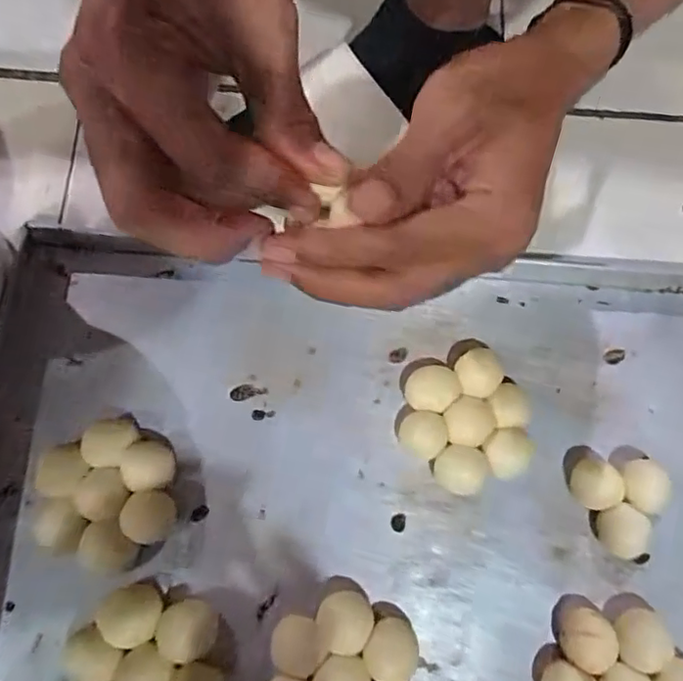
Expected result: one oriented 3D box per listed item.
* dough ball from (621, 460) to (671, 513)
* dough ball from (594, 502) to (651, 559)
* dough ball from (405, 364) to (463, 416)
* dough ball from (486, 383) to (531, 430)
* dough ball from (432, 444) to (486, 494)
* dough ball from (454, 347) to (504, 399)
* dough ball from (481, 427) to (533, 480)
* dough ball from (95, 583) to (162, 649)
[{"bbox_3d":[0.234,0.113,0.448,0.031,0.023,0.040,15,74,2],"label":"dough ball"},{"bbox_3d":[0.215,0.146,0.441,0.036,0.020,0.036,1,74,-2],"label":"dough ball"},{"bbox_3d":[0.072,0.040,0.462,0.039,0.022,0.038,1,74,-2],"label":"dough ball"},{"bbox_3d":[0.131,0.054,0.459,0.032,0.023,0.036,-15,76,-6],"label":"dough ball"},{"bbox_3d":[0.089,0.100,0.445,0.035,0.024,0.035,1,74,-2],"label":"dough ball"},{"bbox_3d":[0.109,0.028,0.465,0.040,0.024,0.038,1,74,-2],"label":"dough ball"},{"bbox_3d":[0.127,0.088,0.452,0.035,0.027,0.039,39,77,8],"label":"dough ball"},{"bbox_3d":[-0.148,0.195,0.410,0.038,0.030,0.039,1,74,-2],"label":"dough ball"}]

